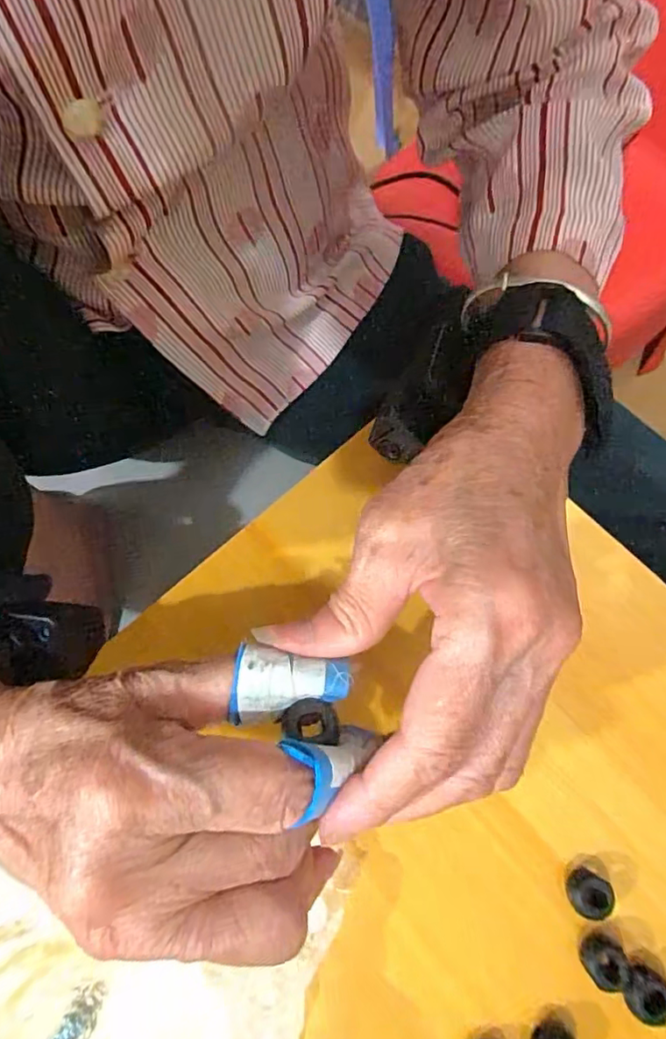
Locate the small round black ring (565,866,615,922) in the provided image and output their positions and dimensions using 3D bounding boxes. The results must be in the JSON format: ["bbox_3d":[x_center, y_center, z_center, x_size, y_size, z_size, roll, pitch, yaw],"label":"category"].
[{"bbox_3d":[0.105,0.154,0.221,0.015,0.011,0.016,0,69,0],"label":"small round black ring"}]

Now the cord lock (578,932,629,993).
[{"bbox_3d":[0.107,0.175,0.213,0.014,0.011,0.017,35,73,12],"label":"cord lock"}]

